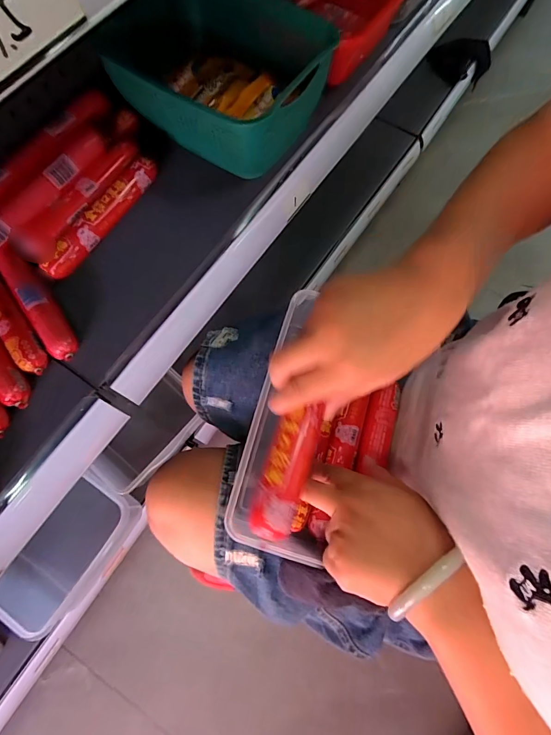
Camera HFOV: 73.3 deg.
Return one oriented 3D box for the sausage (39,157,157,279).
[{"bbox_3d":[-0.199,-0.173,0.421,0.030,0.025,0.174,31,74,9],"label":"sausage"}]

